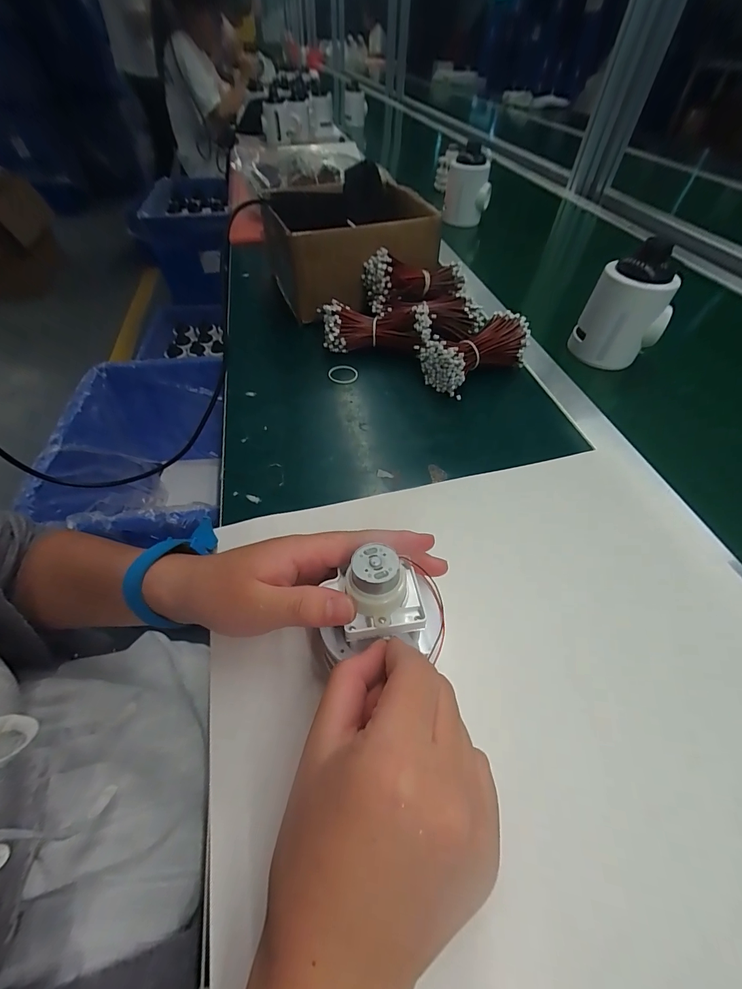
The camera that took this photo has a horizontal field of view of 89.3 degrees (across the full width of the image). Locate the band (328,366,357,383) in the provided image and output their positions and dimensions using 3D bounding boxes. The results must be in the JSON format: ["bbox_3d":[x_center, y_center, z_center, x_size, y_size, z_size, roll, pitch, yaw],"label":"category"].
[{"bbox_3d":[-0.032,-0.138,0.430,0.033,0.004,0.028,6,65,-3],"label":"band"}]

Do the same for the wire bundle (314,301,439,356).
[{"bbox_3d":[0.006,-0.197,0.442,0.132,0.052,0.054,7,52,4],"label":"wire bundle"}]

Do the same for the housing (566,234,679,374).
[{"bbox_3d":[0.293,-0.211,0.432,0.068,0.111,0.068,-8,52,-9],"label":"housing"}]

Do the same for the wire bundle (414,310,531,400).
[{"bbox_3d":[0.114,-0.158,0.420,0.117,0.051,0.060,-25,57,-21],"label":"wire bundle"}]

